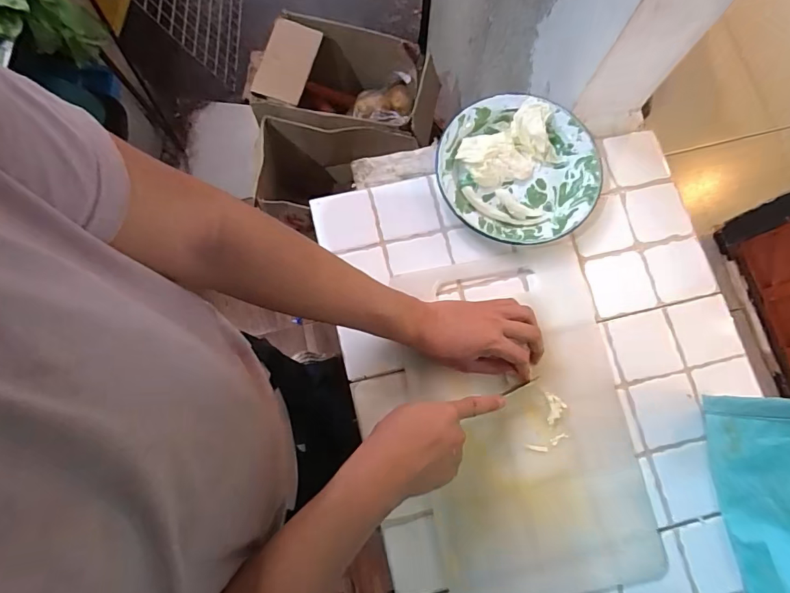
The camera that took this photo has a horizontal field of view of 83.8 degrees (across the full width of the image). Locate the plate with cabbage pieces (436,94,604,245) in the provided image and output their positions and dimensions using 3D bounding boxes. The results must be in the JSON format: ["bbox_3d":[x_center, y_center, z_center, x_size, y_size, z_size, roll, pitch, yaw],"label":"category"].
[{"bbox_3d":[0.163,-0.168,0.587,0.204,0.036,0.203,0,78,0],"label":"plate with cabbage pieces"}]

